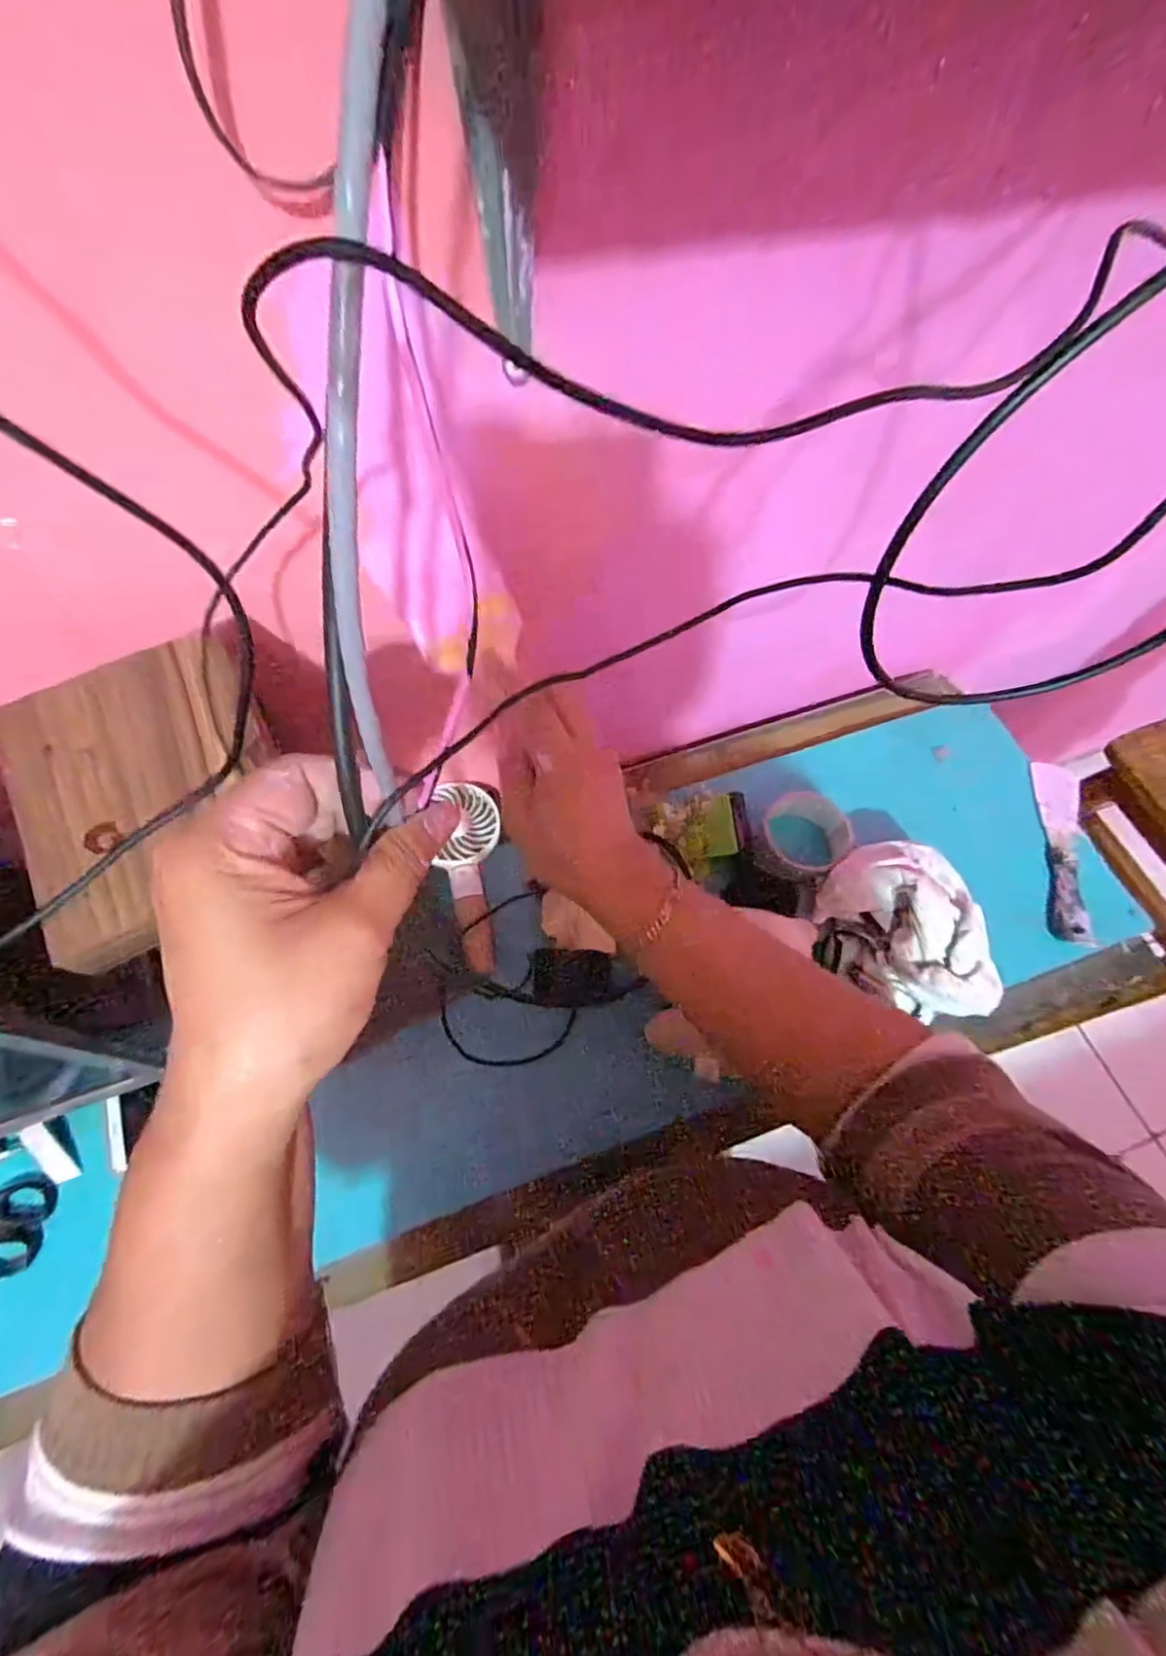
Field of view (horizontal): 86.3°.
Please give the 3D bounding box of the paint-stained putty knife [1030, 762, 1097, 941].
[{"bbox_3d":[0.501,0.021,0.644,0.044,0.019,0.203,10,66,3],"label":"paint-stained putty knife"}]

